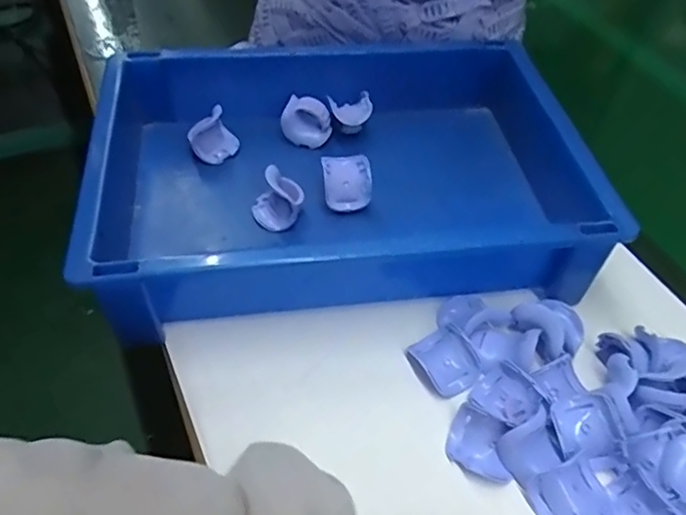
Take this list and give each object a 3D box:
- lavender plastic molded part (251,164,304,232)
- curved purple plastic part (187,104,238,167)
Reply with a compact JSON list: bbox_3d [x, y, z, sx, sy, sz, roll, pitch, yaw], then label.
[{"bbox_3d":[-0.043,-0.038,0.388,0.032,0.033,0.036,-2,48,-6],"label":"lavender plastic molded part"},{"bbox_3d":[-0.096,-0.086,0.435,0.013,0.033,0.035,4,45,53],"label":"curved purple plastic part"}]

